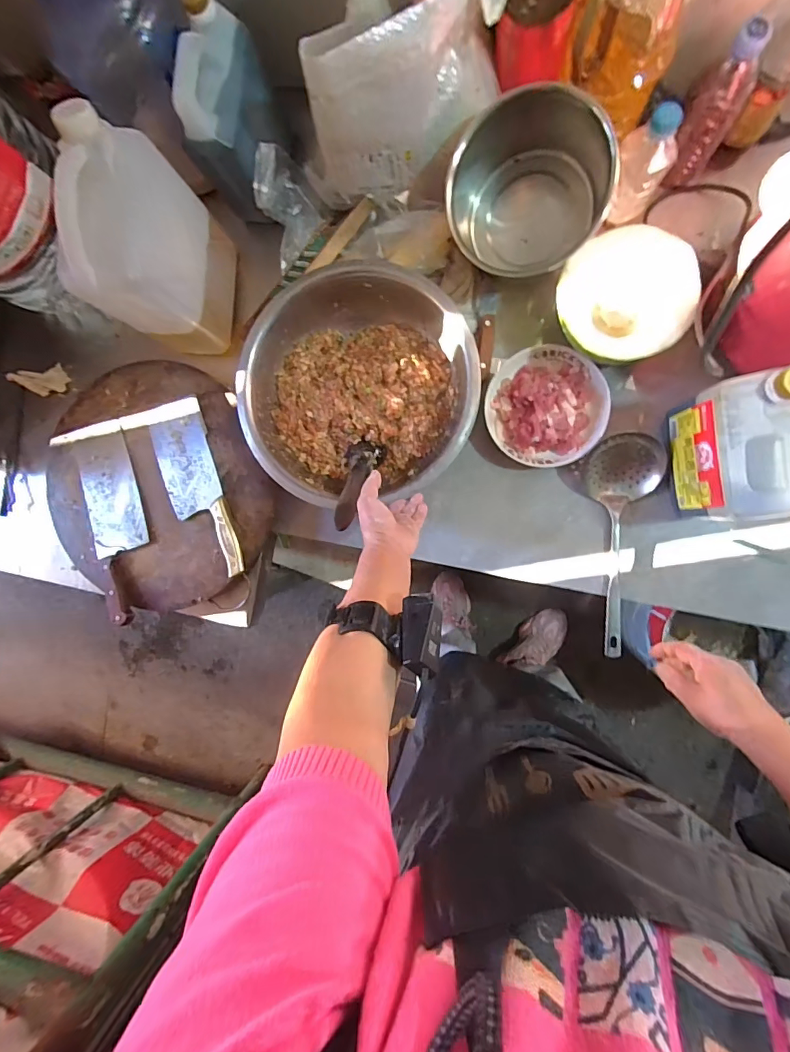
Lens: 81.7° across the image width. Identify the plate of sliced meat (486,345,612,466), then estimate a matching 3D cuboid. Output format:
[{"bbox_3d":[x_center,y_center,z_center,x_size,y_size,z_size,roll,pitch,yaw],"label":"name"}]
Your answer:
[{"bbox_3d":[0.221,-0.176,0.667,0.165,0.049,0.171,0,92,8],"label":"plate of sliced meat"}]

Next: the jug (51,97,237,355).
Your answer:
[{"bbox_3d":[-0.331,-0.372,0.638,0.104,0.263,0.203,6,93,8],"label":"jug"}]

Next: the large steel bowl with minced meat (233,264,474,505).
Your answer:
[{"bbox_3d":[-0.052,-0.206,0.690,0.333,0.095,0.314,0,92,8],"label":"large steel bowl with minced meat"}]

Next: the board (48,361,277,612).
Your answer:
[{"bbox_3d":[-0.384,-0.069,0.752,0.391,0.054,0.369,0,92,8],"label":"board"}]

